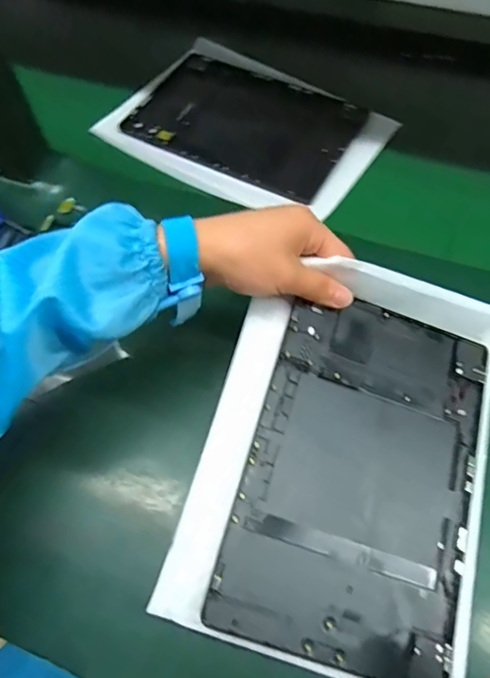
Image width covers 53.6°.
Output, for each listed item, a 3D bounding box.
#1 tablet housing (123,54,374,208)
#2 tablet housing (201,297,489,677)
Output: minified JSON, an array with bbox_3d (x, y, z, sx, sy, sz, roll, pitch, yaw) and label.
[{"bbox_3d":[0.000,-0.239,0.536,0.228,0.012,0.160,28,66,15],"label":"tablet housing"},{"bbox_3d":[0.080,0.088,0.328,0.153,0.006,0.234,20,70,-3],"label":"tablet housing"}]

